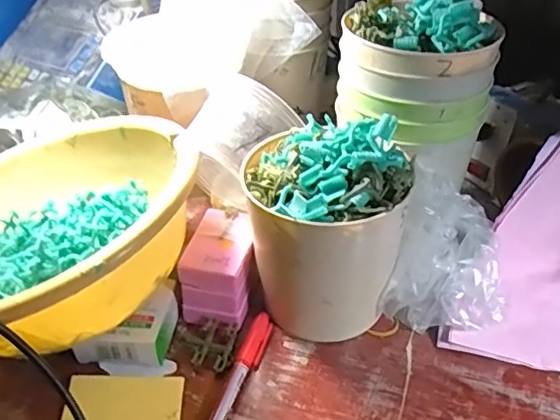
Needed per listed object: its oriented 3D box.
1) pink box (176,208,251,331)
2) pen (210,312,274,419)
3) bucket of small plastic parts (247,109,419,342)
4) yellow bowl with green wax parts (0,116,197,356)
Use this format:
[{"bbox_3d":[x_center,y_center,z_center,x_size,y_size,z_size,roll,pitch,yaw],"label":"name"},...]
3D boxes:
[{"bbox_3d":[-0.044,0.045,0.433,0.046,0.058,0.069,5,37,9],"label":"pink box"},{"bbox_3d":[-0.032,0.121,0.374,0.014,0.010,0.137,10,38,15],"label":"pen"},{"bbox_3d":[0.029,0.018,0.402,0.110,0.146,0.090,13,39,19],"label":"bucket of small plastic parts"},{"bbox_3d":[-0.169,0.009,0.412,0.220,0.085,0.216,-1,37,1],"label":"yellow bowl with green wax parts"}]

